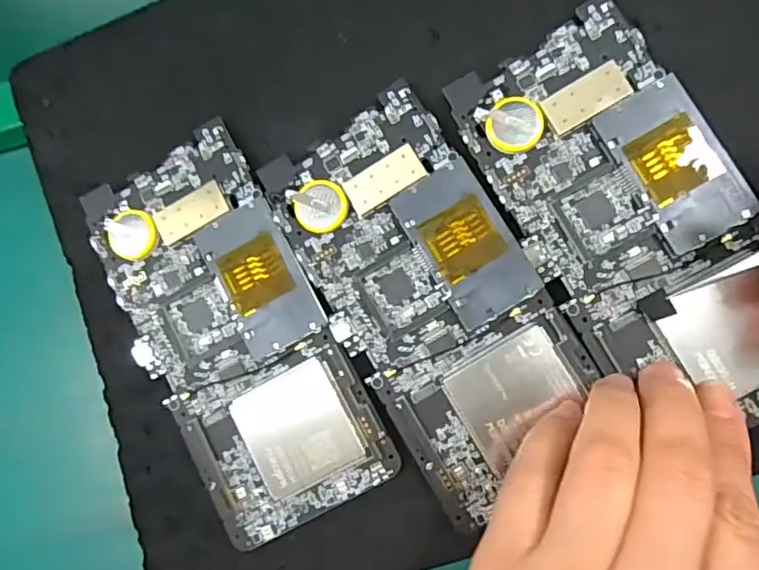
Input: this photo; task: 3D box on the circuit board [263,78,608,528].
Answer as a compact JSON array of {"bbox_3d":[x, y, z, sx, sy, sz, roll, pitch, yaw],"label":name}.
[{"bbox_3d":[0.018,0.004,0.209,0.071,0.006,0.146,-32,83,5],"label":"circuit board"}]

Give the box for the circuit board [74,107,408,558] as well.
[{"bbox_3d":[-0.057,0.019,0.219,0.073,0.006,0.152,-27,84,5],"label":"circuit board"}]

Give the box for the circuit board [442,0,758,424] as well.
[{"bbox_3d":[0.092,-0.023,0.197,0.075,0.009,0.152,-33,83,4],"label":"circuit board"}]

